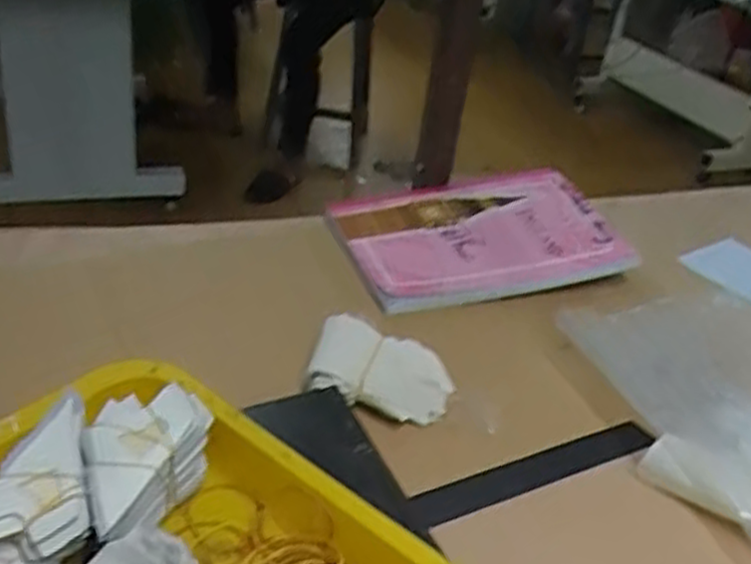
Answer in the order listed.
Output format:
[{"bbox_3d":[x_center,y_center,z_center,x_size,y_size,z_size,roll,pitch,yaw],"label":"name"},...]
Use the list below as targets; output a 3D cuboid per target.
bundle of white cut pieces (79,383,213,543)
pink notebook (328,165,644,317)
[{"bbox_3d":[-0.115,0.101,0.412,0.063,0.053,0.079,-5,35,-21],"label":"bundle of white cut pieces"},{"bbox_3d":[0.099,-0.047,0.762,0.255,0.023,0.165,-12,44,-19],"label":"pink notebook"}]

